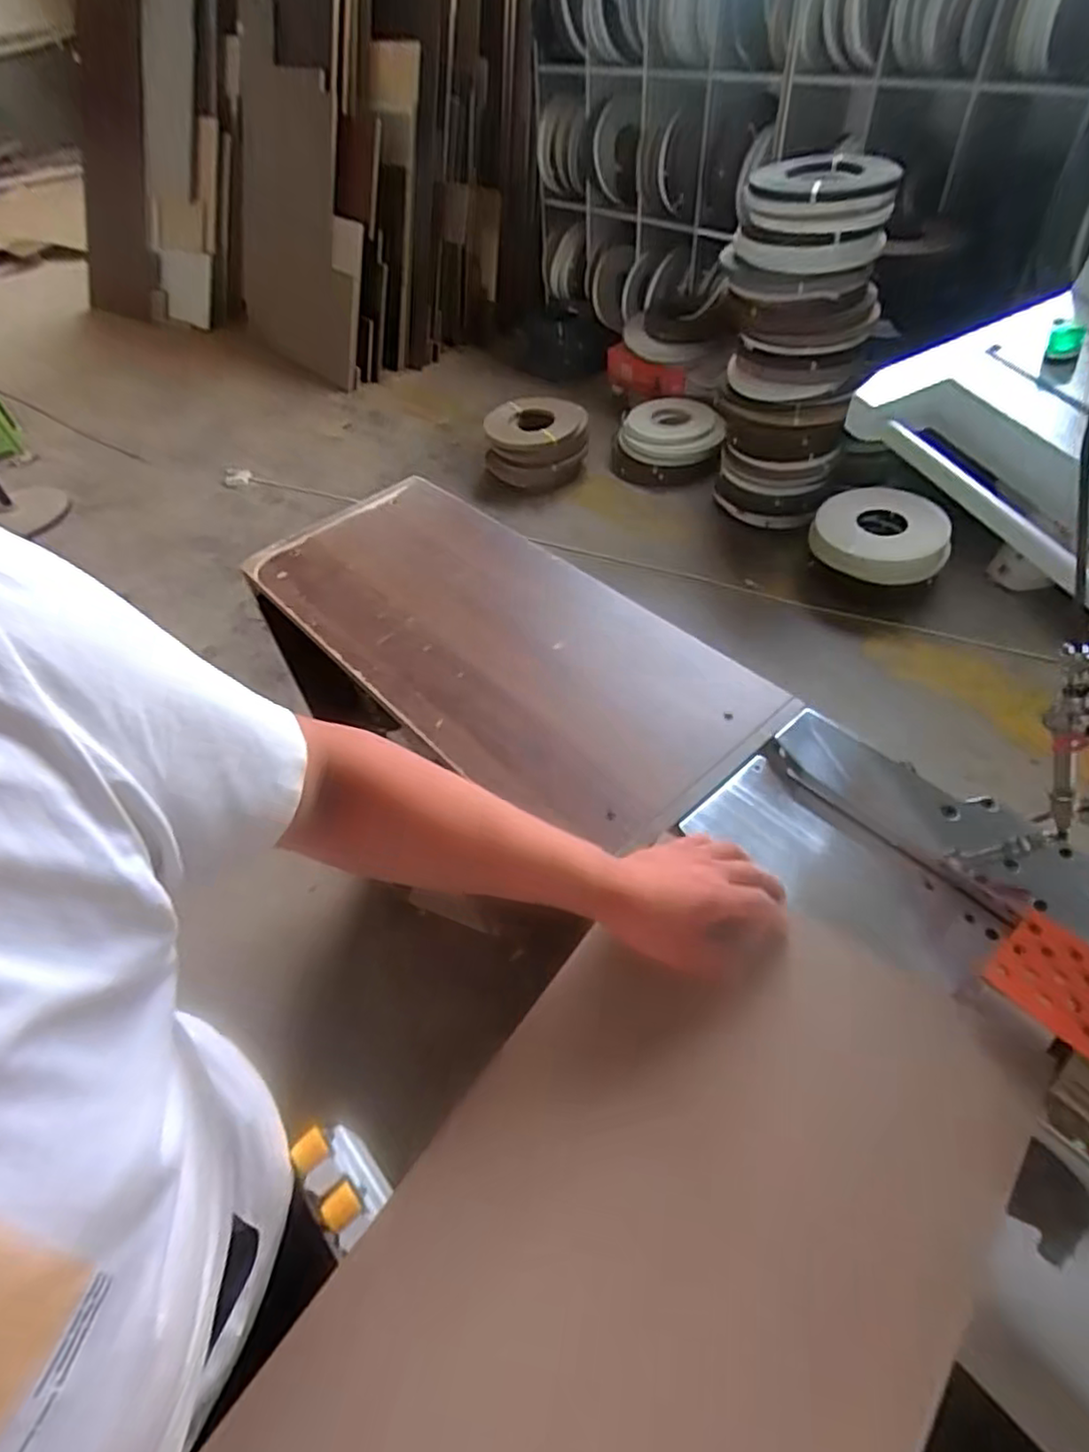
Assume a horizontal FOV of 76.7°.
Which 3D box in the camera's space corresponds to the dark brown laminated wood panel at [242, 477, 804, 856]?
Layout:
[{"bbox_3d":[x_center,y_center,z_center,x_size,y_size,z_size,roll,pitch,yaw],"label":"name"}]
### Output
[{"bbox_3d":[-0.083,-0.136,0.941,0.353,0.023,0.776,-35,54,-23],"label":"dark brown laminated wood panel"}]

